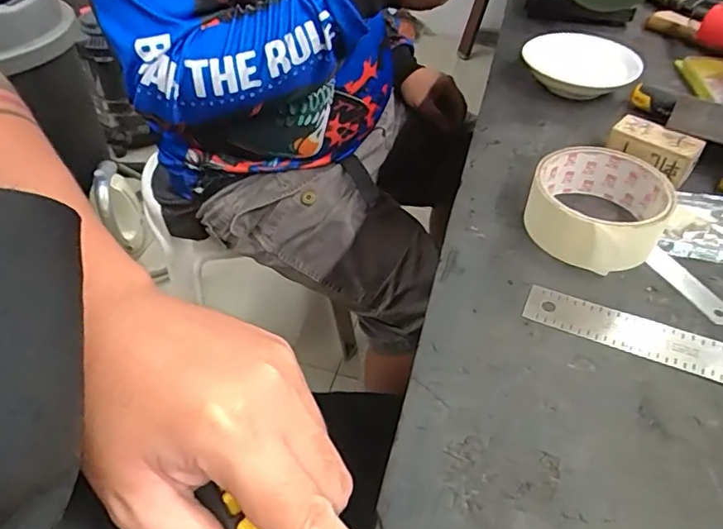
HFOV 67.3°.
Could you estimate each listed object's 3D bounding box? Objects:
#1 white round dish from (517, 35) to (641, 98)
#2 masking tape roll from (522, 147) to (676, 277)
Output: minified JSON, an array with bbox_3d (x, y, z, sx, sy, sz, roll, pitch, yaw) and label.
[{"bbox_3d":[0.198,-0.180,0.498,0.098,0.030,0.086,-24,50,-22],"label":"white round dish"},{"bbox_3d":[0.155,-0.039,0.357,0.081,0.037,0.085,0,46,0],"label":"masking tape roll"}]

